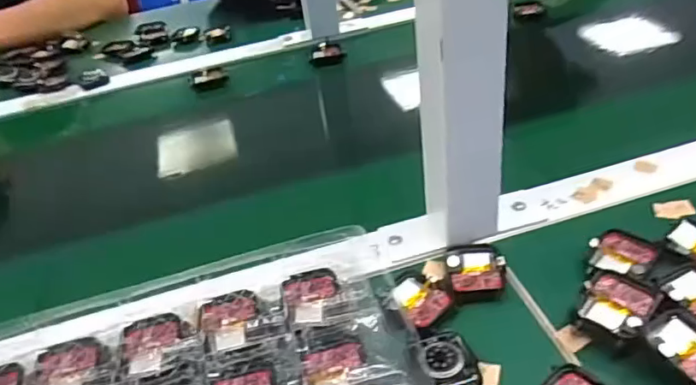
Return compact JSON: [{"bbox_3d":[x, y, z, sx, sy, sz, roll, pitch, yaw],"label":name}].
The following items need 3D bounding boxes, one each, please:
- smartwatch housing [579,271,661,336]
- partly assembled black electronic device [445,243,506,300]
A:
[{"bbox_3d":[0.157,0.066,0.319,0.035,0.011,0.038,25,49,37],"label":"smartwatch housing"},{"bbox_3d":[0.085,0.051,0.363,0.036,0.007,0.044,-8,37,2],"label":"partly assembled black electronic device"}]

